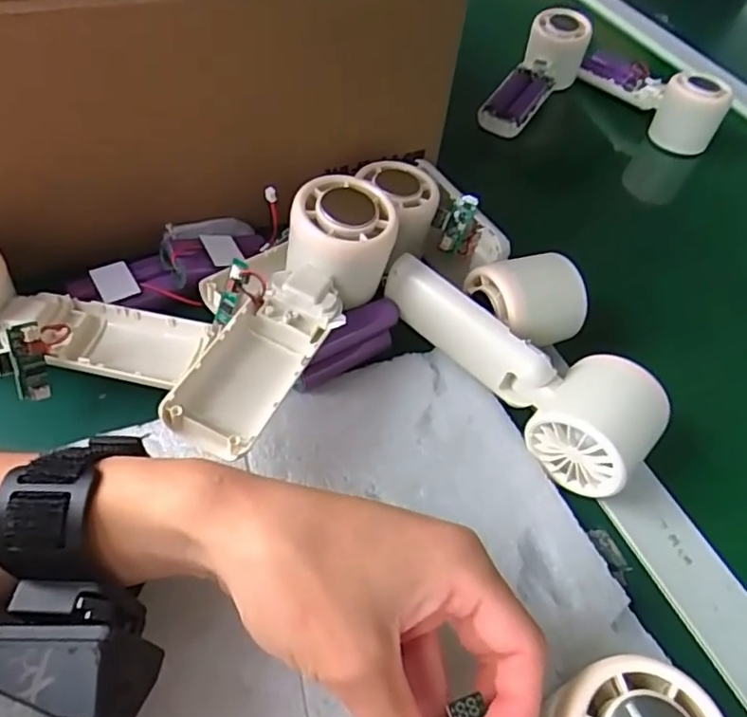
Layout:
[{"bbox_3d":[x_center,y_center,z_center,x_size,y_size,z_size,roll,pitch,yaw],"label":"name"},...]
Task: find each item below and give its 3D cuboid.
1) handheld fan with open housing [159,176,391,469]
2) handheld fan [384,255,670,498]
[{"bbox_3d":[-0.047,-0.024,0.311,0.063,0.059,0.160,26,51,12],"label":"handheld fan with open housing"},{"bbox_3d":[0.079,0.000,0.342,0.054,0.051,0.162,-35,63,-31],"label":"handheld fan"}]

